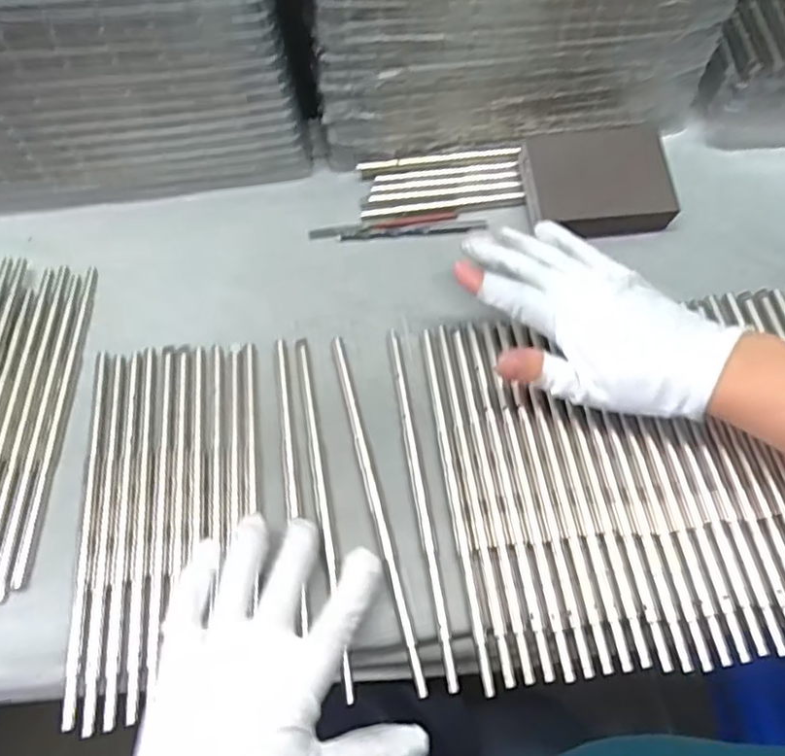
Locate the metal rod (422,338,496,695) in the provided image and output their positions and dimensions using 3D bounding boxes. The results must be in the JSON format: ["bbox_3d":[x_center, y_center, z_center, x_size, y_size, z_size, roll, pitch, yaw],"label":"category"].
[{"bbox_3d":[0.035,0.064,0.375,0.007,0.004,0.211,-7,61,-2],"label":"metal rod"}]

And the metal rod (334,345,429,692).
[{"bbox_3d":[-0.010,0.067,0.376,0.007,0.005,0.211,-13,62,-5],"label":"metal rod"}]

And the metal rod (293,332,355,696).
[{"bbox_3d":[-0.040,0.069,0.375,0.008,0.004,0.211,-10,62,-4],"label":"metal rod"}]

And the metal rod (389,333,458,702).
[{"bbox_3d":[0.016,0.064,0.376,0.007,0.004,0.210,-8,61,-3],"label":"metal rod"}]

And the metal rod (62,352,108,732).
[{"bbox_3d":[-0.173,0.078,0.371,0.008,0.004,0.212,-7,61,-2],"label":"metal rod"}]

